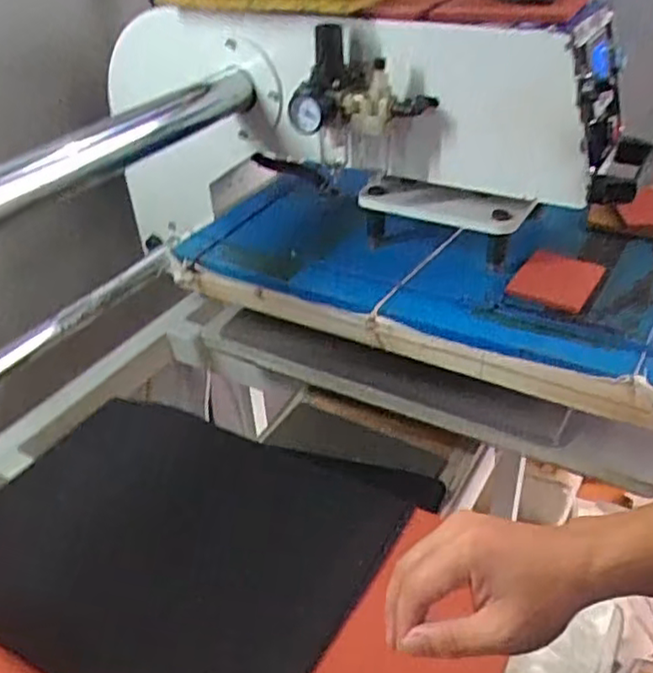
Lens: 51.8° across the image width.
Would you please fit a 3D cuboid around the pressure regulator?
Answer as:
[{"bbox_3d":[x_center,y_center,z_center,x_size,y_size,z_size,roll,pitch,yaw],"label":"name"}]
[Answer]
[{"bbox_3d":[0.035,-0.251,0.670,0.136,0.091,0.064,9,37,17],"label":"pressure regulator"}]

